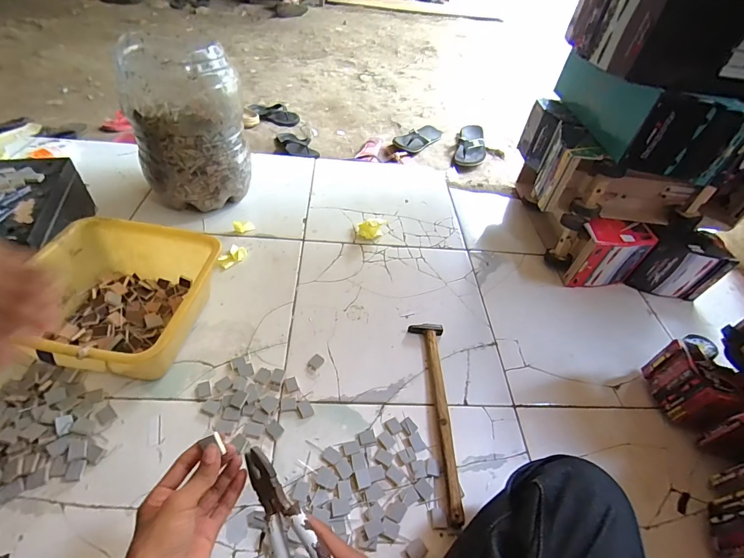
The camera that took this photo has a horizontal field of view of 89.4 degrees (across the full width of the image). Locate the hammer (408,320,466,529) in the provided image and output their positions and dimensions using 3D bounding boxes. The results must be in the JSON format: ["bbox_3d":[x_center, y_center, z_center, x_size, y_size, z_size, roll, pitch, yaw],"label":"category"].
[{"bbox_3d":[0.106,0.212,0.623,0.059,0.020,0.330,4,47,-5],"label":"hammer"}]

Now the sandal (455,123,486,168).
[{"bbox_3d":[0.379,-0.508,1.430,0.112,0.059,0.241,11,47,4],"label":"sandal"}]

